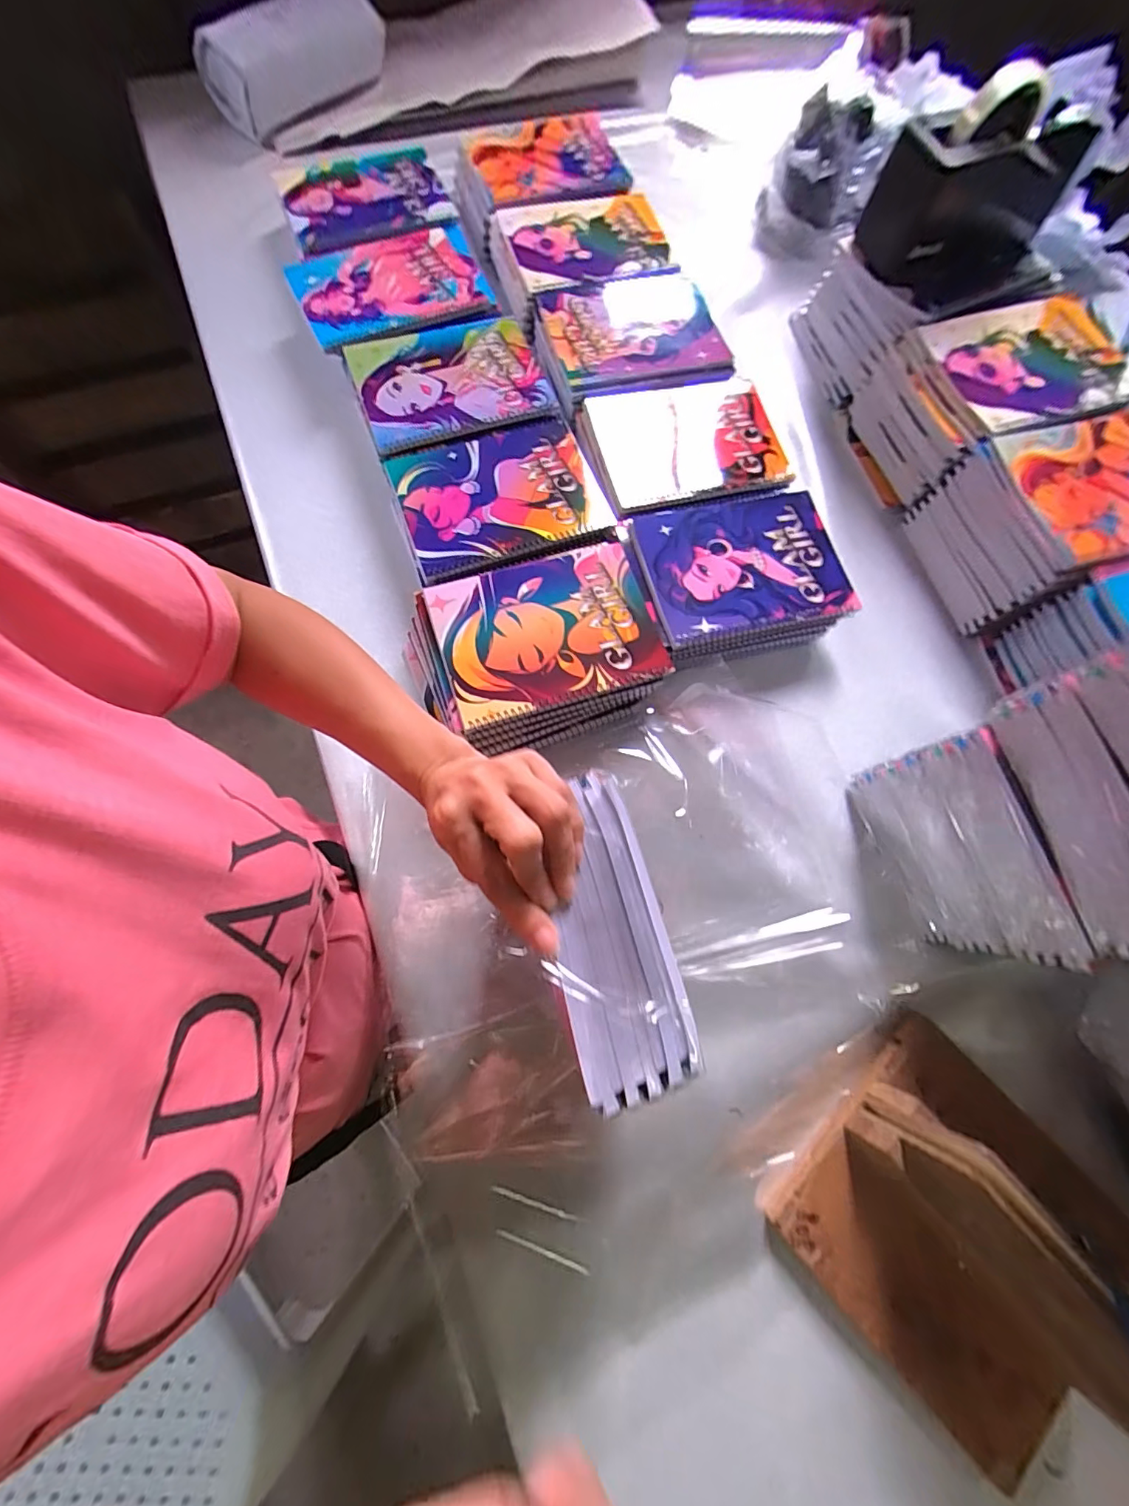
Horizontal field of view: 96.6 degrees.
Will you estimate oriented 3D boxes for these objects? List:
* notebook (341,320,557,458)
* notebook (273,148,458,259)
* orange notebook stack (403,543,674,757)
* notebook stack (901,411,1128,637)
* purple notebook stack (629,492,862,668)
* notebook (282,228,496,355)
[{"bbox_3d":[-0.126,-0.413,0.559,0.200,0.018,0.150,-19,75,-8],"label":"notebook"},{"bbox_3d":[-0.253,-0.709,0.644,0.199,0.020,0.164,-22,79,-6],"label":"notebook"},{"bbox_3d":[-0.027,-0.099,0.487,0.235,0.046,0.172,-17,75,-7],"label":"orange notebook stack"},{"bbox_3d":[0.511,-0.232,0.529,0.203,0.129,0.158,-11,74,-6],"label":"notebook stack"},{"bbox_3d":[0.180,-0.180,0.533,0.198,0.066,0.155,-15,74,-7],"label":"purple notebook stack"},{"bbox_3d":[-0.204,-0.551,0.595,0.215,0.020,0.152,-19,75,-8],"label":"notebook"}]

